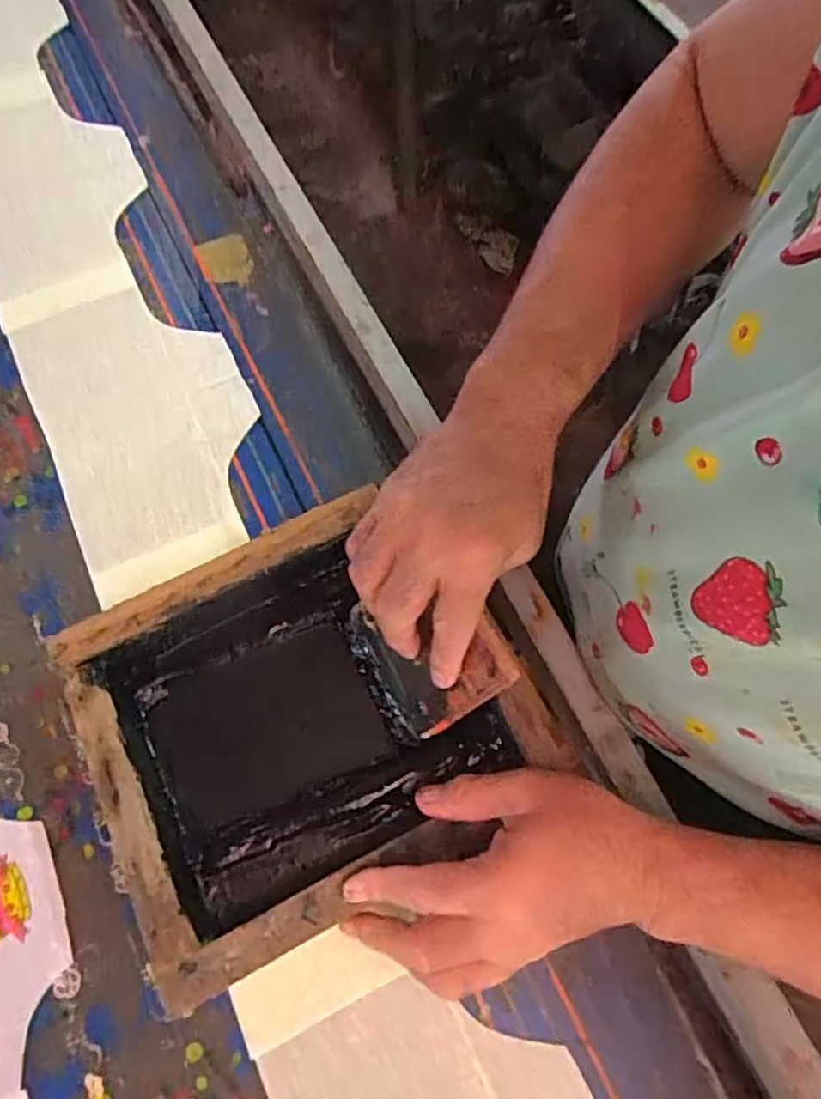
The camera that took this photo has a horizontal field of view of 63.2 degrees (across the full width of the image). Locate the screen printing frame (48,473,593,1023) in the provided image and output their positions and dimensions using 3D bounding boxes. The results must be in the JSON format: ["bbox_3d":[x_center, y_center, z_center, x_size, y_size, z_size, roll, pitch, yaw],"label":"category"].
[{"bbox_3d":[-0.062,0.104,0.443,0.276,0.055,0.232,-26,71,-9],"label":"screen printing frame"}]

